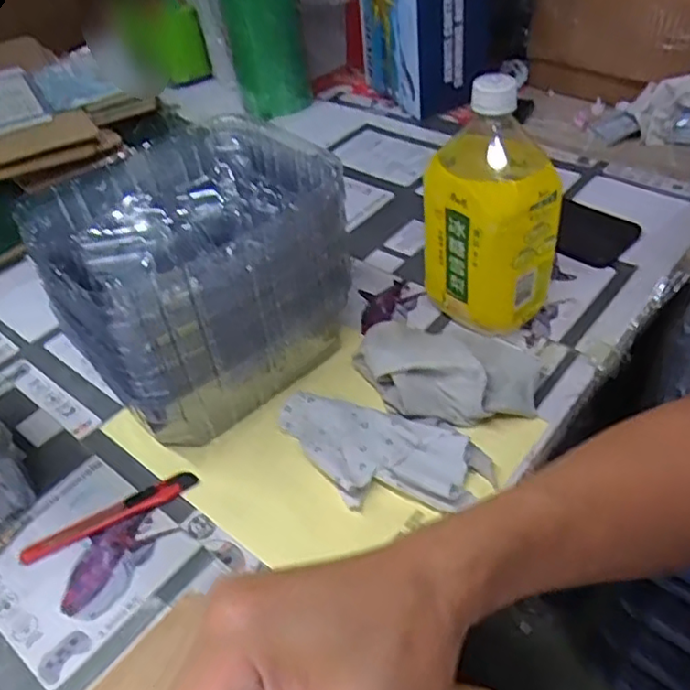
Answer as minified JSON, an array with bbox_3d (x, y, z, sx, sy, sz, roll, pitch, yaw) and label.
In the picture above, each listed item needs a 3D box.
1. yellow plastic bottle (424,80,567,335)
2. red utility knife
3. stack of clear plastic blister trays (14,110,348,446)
[{"bbox_3d":[0.119,-0.111,0.519,0.103,0.202,0.103,7,45,13],"label":"yellow plastic bottle"},{"bbox_3d":[-0.166,0.120,0.454,0.123,0.004,0.019,-22,46,-16],"label":"red utility knife"},{"bbox_3d":[-0.112,-0.048,0.516,0.206,0.151,0.163,-34,50,-25],"label":"stack of clear plastic blister trays"}]

